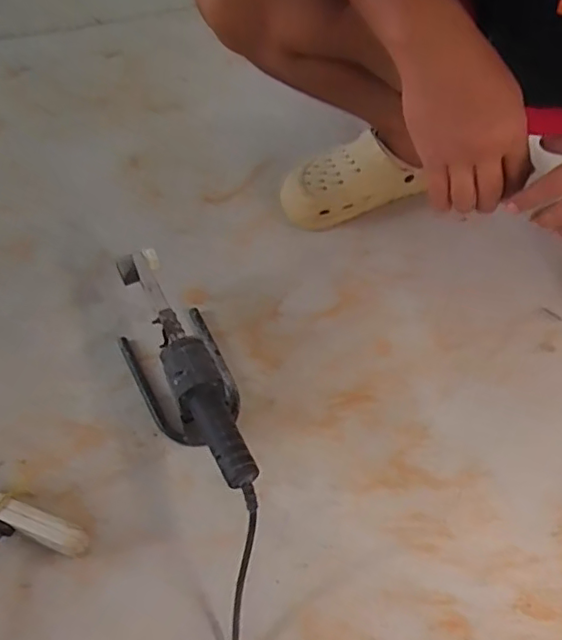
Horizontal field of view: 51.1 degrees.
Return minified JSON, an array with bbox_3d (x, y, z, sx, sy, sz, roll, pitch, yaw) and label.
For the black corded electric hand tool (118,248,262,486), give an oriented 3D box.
[{"bbox_3d":[-0.104,0.057,0.657,0.105,0.117,0.308,-24,61,-18],"label":"black corded electric hand tool"}]

